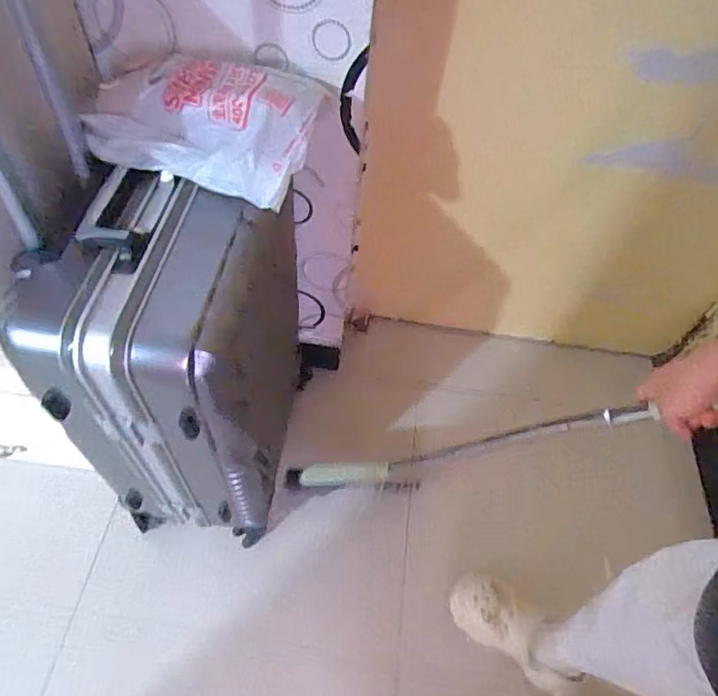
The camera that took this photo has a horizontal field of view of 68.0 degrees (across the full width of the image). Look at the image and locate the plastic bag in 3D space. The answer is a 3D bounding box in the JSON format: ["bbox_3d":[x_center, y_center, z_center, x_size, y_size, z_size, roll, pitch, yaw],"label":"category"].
[{"bbox_3d":[-0.189,-0.302,0.687,0.269,0.087,0.184,15,56,5],"label":"plastic bag"}]

